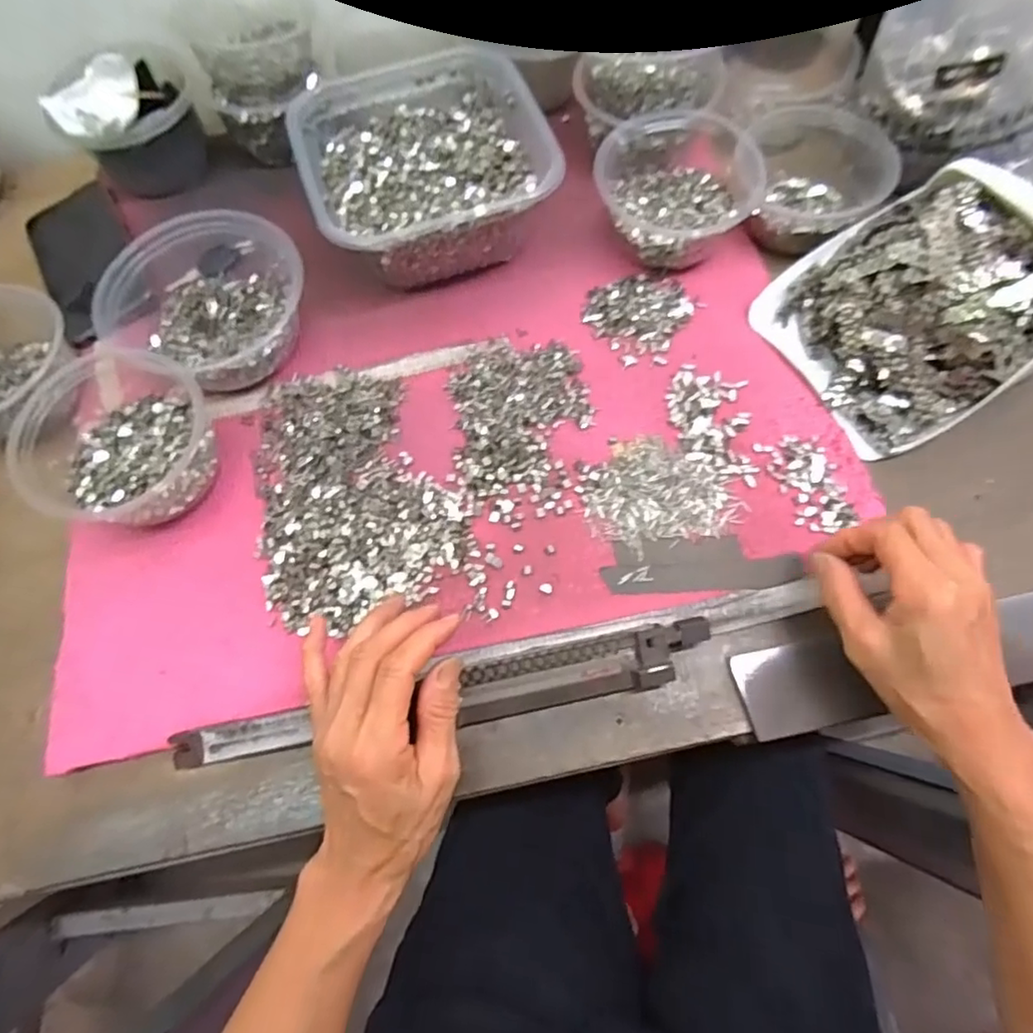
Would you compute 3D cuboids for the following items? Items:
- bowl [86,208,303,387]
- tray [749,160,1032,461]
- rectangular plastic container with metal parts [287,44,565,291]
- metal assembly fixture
[{"bbox_3d":[-0.220,-0.163,0.444,0.149,0.058,0.135,20,71,9],"label":"bowl"},{"bbox_3d":[0.270,-0.143,0.408,0.169,0.032,0.153,-38,70,20],"label":"tray"},{"bbox_3d":[-0.070,-0.264,0.471,0.173,0.069,0.173,-19,70,-5],"label":"rectangular plastic container with metal parts"},{"bbox_3d":[-0.006,0.099,0.361,0.377,0.023,0.042,-13,69,-3],"label":"metal assembly fixture"}]

